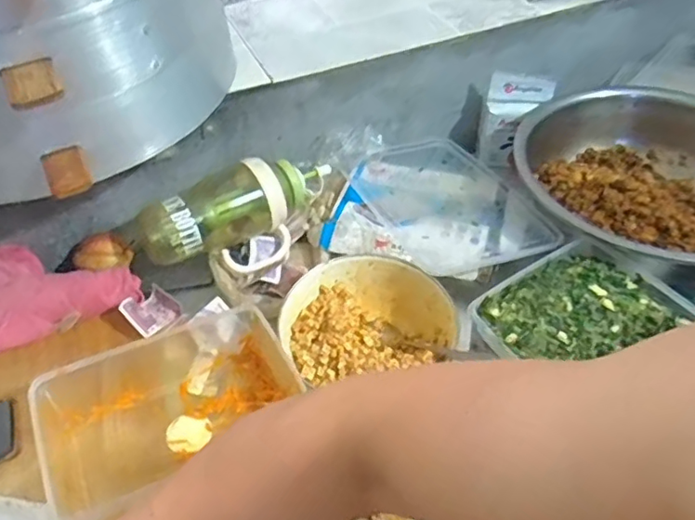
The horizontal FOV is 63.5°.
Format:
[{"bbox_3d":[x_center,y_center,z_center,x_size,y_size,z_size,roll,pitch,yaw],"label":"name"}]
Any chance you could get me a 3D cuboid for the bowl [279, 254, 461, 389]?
[{"bbox_3d":[0.026,0.084,0.672,0.191,0.072,0.182,-2,46,2],"label":"bowl"}]

